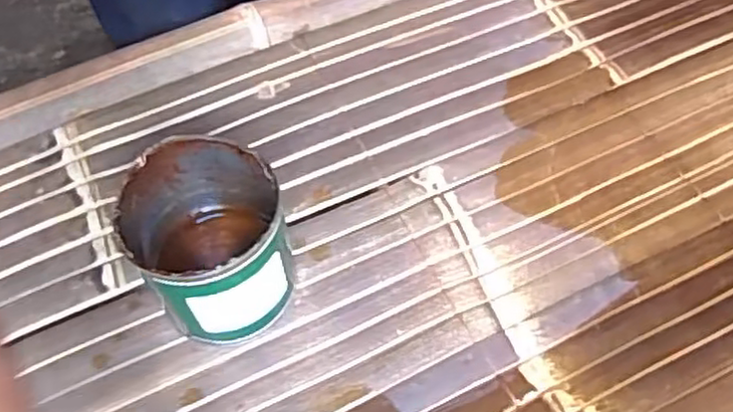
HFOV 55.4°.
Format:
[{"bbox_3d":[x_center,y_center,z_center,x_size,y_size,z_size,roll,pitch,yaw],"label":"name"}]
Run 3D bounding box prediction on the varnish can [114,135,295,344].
[{"bbox_3d":[-0.102,0.028,0.470,0.094,0.116,0.100,-1,59,1],"label":"varnish can"}]

